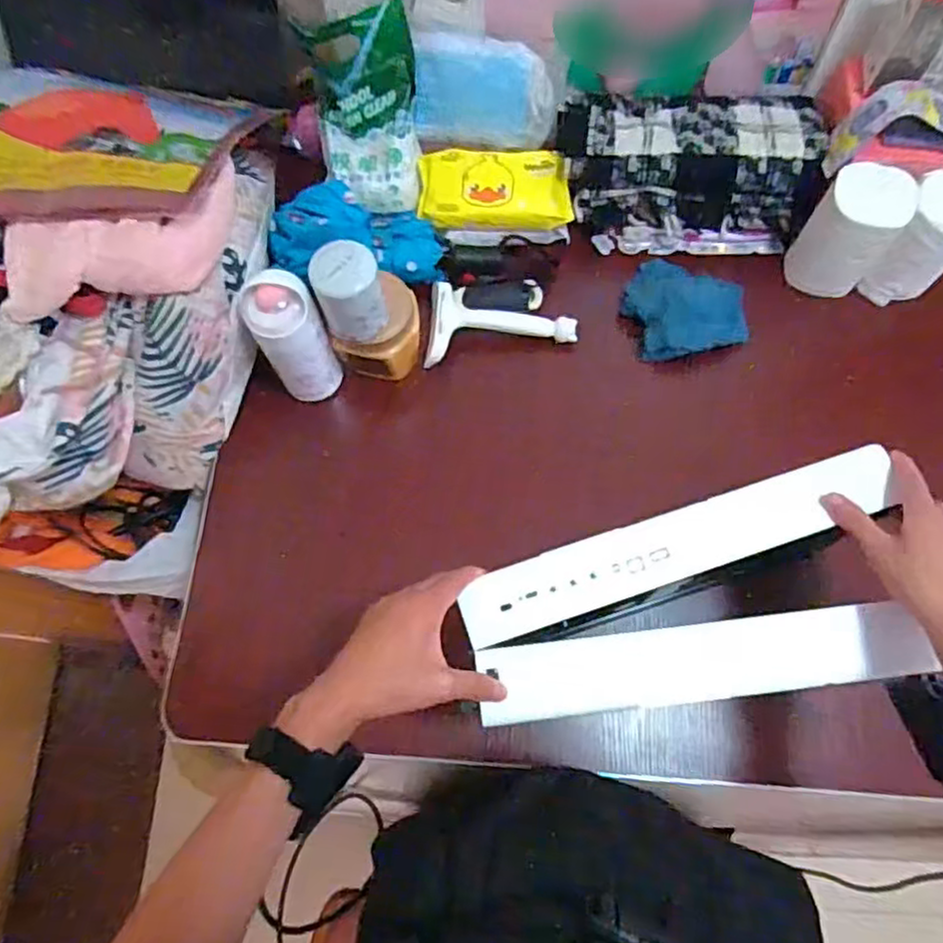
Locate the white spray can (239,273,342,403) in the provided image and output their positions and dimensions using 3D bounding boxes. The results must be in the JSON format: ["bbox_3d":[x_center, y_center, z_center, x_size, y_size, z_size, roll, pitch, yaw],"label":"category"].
[{"bbox_3d":[-0.190,-0.140,0.722,0.068,0.176,0.062,-28,73,-7],"label":"white spray can"}]

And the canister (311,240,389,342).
[{"bbox_3d":[-0.123,-0.180,0.673,0.063,0.089,0.062,-1,71,2],"label":"canister"}]

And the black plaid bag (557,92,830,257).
[{"bbox_3d":[0.253,-0.370,0.818,0.294,0.114,0.155,3,71,3],"label":"black plaid bag"}]

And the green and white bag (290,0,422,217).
[{"bbox_3d":[-0.132,-0.426,0.804,0.127,0.070,0.210,3,108,8],"label":"green and white bag"}]

